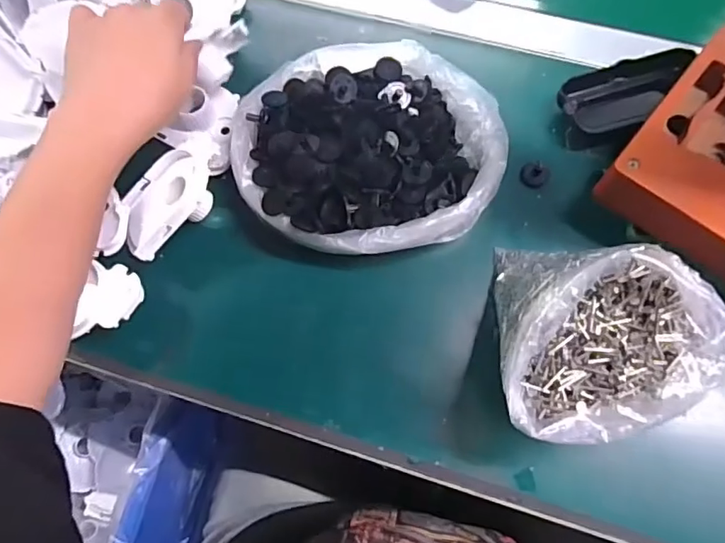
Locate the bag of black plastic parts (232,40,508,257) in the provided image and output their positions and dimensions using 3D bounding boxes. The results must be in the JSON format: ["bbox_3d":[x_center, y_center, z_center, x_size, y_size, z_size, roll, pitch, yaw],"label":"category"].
[{"bbox_3d":[0.006,-0.090,0.410,0.187,0.049,0.163,-24,74,-5],"label":"bag of black plastic parts"}]

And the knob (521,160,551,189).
[{"bbox_3d":[0.137,-0.077,0.425,0.024,0.007,0.020,-40,76,-9],"label":"knob"}]

